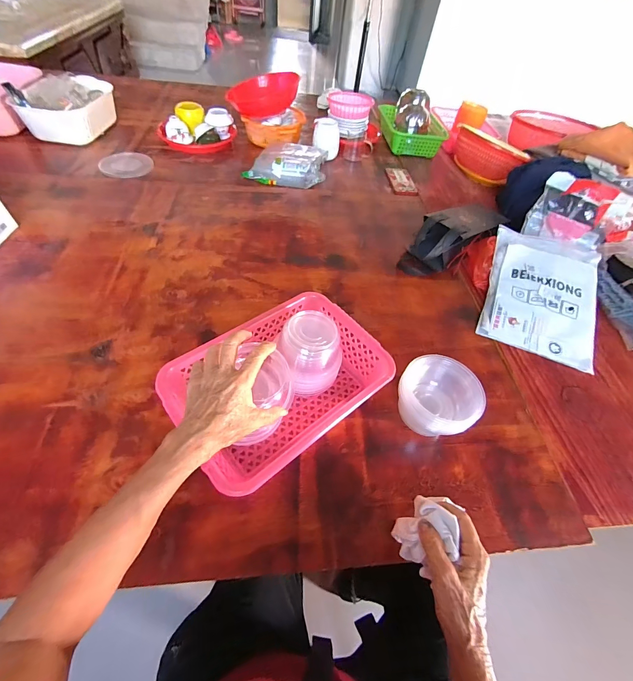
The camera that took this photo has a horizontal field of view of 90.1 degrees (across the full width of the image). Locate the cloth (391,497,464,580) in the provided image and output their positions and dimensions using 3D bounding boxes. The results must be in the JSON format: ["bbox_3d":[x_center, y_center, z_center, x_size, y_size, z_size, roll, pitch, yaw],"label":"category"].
[{"bbox_3d":[0.127,0.225,0.371,0.058,0.049,0.072,-2,54,-7],"label":"cloth"}]

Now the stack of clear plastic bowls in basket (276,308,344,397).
[{"bbox_3d":[-0.010,0.023,0.517,0.107,0.104,0.092,-29,61,-24],"label":"stack of clear plastic bowls in basket"}]

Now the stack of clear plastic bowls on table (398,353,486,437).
[{"bbox_3d":[0.184,0.093,0.495,0.119,0.104,0.097,26,55,14],"label":"stack of clear plastic bowls on table"}]

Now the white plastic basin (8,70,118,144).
[{"bbox_3d":[-0.796,-0.750,1.025,0.203,0.119,0.262,5,53,-1],"label":"white plastic basin"}]

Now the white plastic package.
[{"bbox_3d":[0.500,-0.115,0.697,0.222,0.022,0.323,19,68,10],"label":"white plastic package"}]

